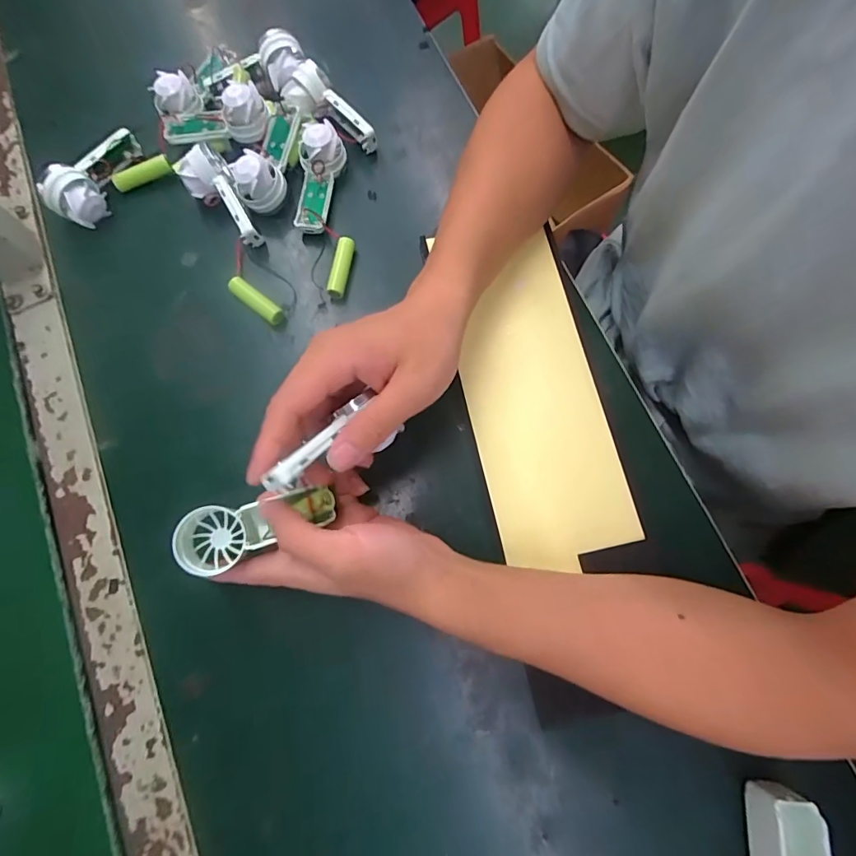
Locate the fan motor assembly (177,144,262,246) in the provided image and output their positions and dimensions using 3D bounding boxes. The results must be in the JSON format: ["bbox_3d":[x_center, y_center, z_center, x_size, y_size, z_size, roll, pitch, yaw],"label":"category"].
[{"bbox_3d":[-0.176,-0.191,0.386,0.038,0.038,0.087,-28,77,-6],"label":"fan motor assembly"}]

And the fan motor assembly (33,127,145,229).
[{"bbox_3d":[-0.278,-0.212,0.392,0.037,0.043,0.091,39,80,10],"label":"fan motor assembly"}]

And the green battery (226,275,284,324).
[{"bbox_3d":[-0.140,-0.104,0.375,0.053,0.015,0.015,38,79,10],"label":"green battery"}]

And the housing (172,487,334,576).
[{"bbox_3d":[-0.111,0.061,0.286,0.103,0.033,0.042,-17,76,8],"label":"housing"}]

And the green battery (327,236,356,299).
[{"bbox_3d":[-0.072,-0.134,0.384,0.014,0.018,0.052,7,76,3],"label":"green battery"}]

